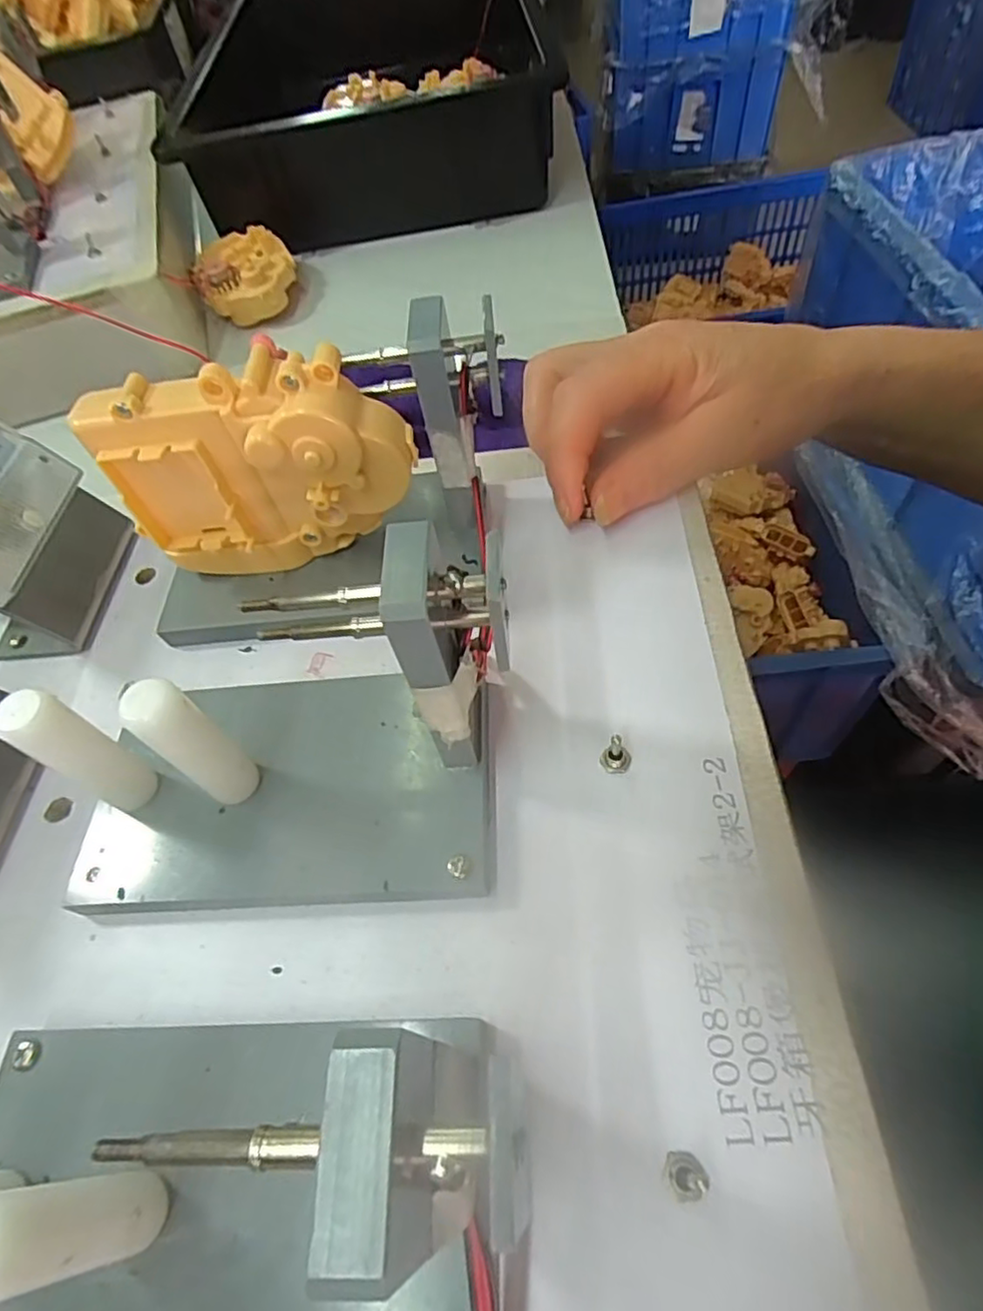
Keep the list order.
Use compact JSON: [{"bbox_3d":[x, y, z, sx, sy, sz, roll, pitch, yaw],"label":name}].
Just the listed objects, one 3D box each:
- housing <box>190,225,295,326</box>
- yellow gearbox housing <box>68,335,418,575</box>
[{"bbox_3d":[-0.192,-0.298,0.507,0.076,0.031,0.096,-23,56,-7],"label":"housing"},{"bbox_3d":[-0.073,-0.054,0.217,0.093,0.088,0.027,-2,56,7],"label":"yellow gearbox housing"}]

